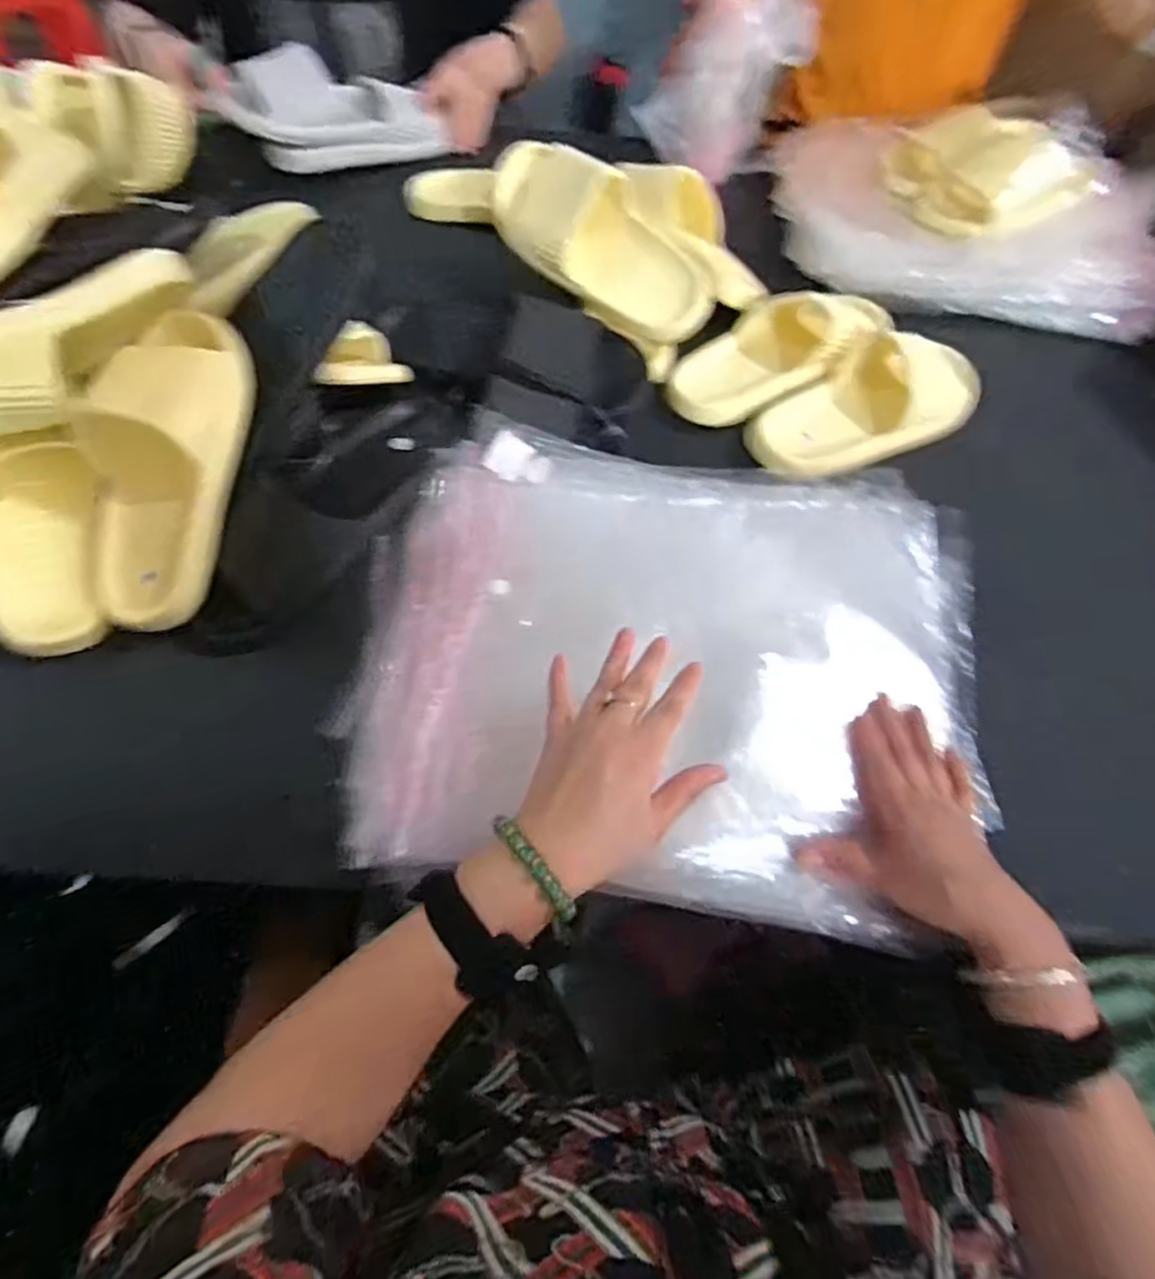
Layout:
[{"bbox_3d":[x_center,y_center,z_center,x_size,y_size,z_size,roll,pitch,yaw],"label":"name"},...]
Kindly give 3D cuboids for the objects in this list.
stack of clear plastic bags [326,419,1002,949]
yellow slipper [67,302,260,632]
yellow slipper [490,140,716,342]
[{"bbox_3d":[0.071,0.011,0.508,0.460,0.043,0.355,7,65,-2],"label":"stack of clear plastic bags"},{"bbox_3d":[-0.316,-0.129,0.504,0.099,0.057,0.241,11,92,3],"label":"yellow slipper"},{"bbox_3d":[0.022,-0.398,0.662,0.256,0.089,0.087,36,64,-2],"label":"yellow slipper"}]

